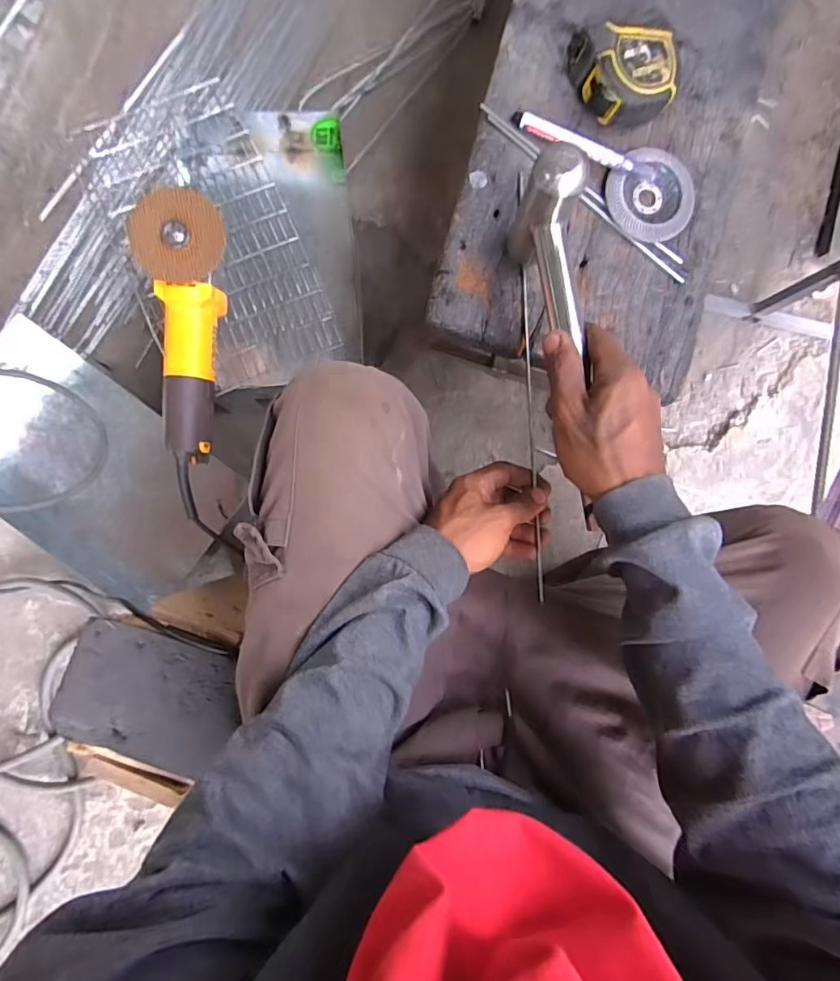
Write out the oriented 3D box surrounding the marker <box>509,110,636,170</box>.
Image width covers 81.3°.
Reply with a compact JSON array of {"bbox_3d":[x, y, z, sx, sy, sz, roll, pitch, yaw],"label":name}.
[{"bbox_3d":[0.132,-0.303,0.427,0.111,0.014,0.013,28,86,-2],"label":"marker"}]

